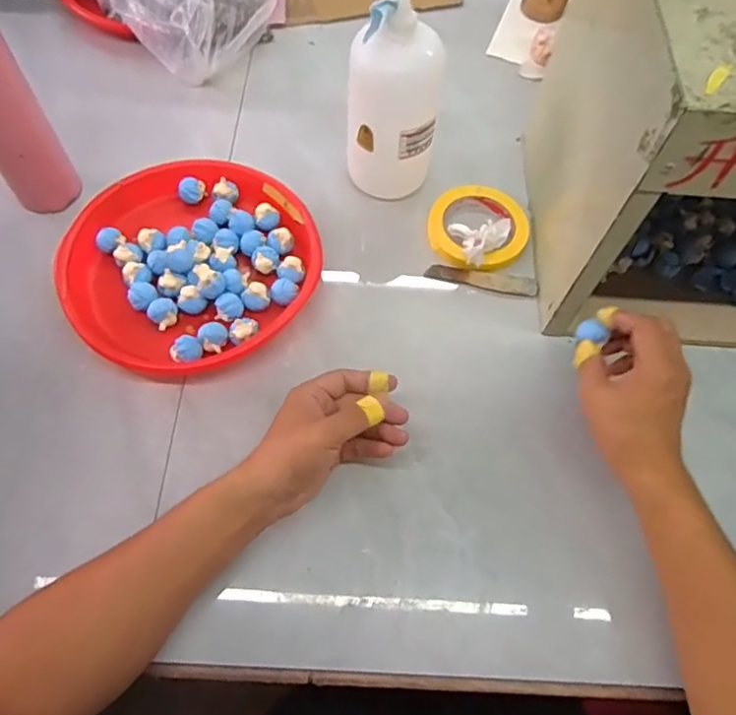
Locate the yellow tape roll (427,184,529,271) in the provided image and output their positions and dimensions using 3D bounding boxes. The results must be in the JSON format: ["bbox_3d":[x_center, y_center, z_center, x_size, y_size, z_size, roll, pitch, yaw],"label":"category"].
[{"bbox_3d":[0.122,-0.146,0.651,0.110,0.014,0.114,1,63,-2],"label":"yellow tape roll"}]

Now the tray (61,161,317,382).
[{"bbox_3d":[-0.181,-0.102,0.605,0.241,0.038,0.249,1,63,-2],"label":"tray"}]

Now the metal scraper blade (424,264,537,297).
[{"bbox_3d":[0.123,-0.085,0.634,0.118,0.004,0.022,10,76,2],"label":"metal scraper blade"}]

